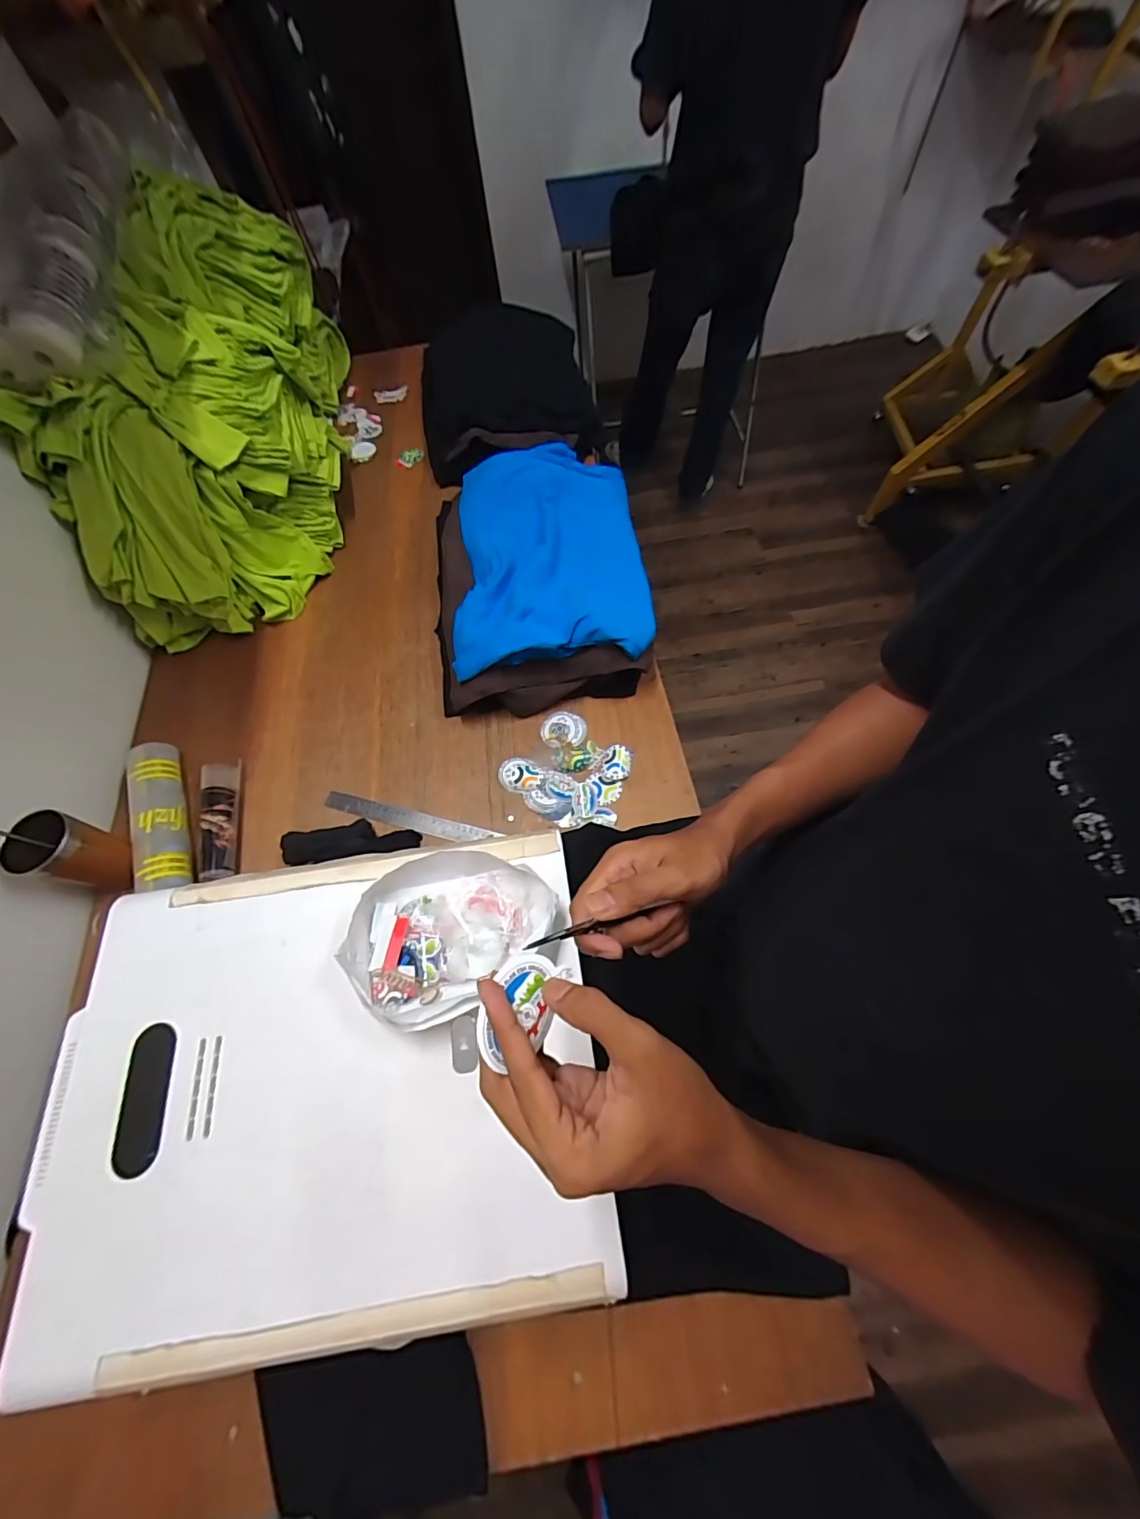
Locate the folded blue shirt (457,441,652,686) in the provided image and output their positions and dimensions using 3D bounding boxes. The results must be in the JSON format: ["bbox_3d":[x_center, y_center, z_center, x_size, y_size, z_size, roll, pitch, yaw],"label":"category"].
[{"bbox_3d":[-0.035,-0.374,0.905,0.323,0.071,0.528,-5,64,1],"label":"folded blue shirt"}]

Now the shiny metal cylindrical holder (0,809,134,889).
[{"bbox_3d":[-0.657,0.125,0.685,0.066,0.129,0.072,-1,64,3],"label":"shiny metal cylindrical holder"}]

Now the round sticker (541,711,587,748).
[{"bbox_3d":[-0.010,-0.049,0.825,0.072,0.007,0.067,-1,64,3],"label":"round sticker"}]

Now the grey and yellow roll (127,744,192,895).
[{"bbox_3d":[-0.602,0.085,0.760,0.065,0.055,0.248,-23,65,-8],"label":"grey and yellow roll"}]

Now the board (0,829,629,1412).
[{"bbox_3d":[-0.232,0.290,0.489,0.495,0.020,0.395,-9,64,-1],"label":"board"}]

